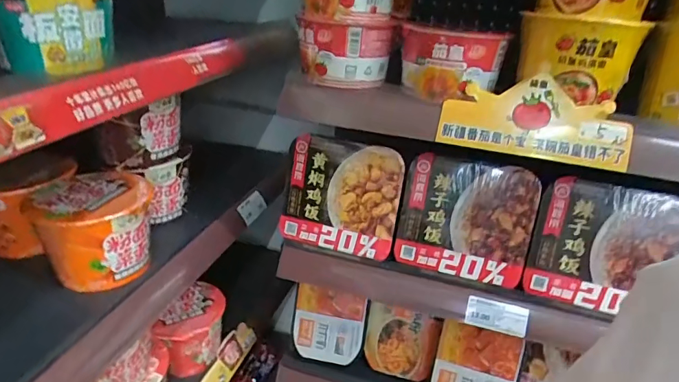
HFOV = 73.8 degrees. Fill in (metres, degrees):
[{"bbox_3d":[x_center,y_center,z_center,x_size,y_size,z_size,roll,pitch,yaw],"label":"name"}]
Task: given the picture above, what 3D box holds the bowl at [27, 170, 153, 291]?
[{"bbox_3d":[-0.321,0.049,0.605,0.126,0.107,0.141,-7,29,-22],"label":"bowl"}]

